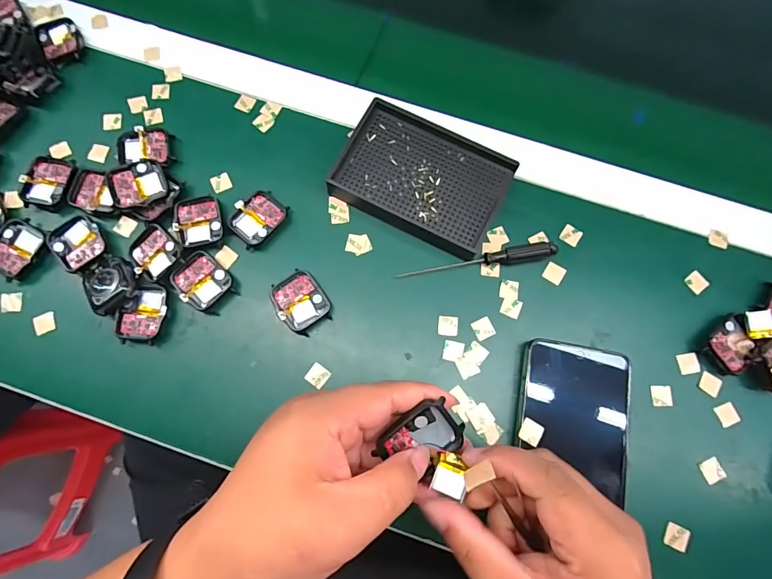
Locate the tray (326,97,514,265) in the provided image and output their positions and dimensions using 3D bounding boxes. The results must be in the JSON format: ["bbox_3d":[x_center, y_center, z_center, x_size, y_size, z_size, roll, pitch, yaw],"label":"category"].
[{"bbox_3d":[0.032,-0.095,0.346,0.136,0.020,0.099,26,77,4],"label":"tray"}]

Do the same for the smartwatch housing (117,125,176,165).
[{"bbox_3d":[-0.208,-0.122,0.351,0.044,0.014,0.035,-6,77,-3],"label":"smartwatch housing"}]

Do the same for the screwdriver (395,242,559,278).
[{"bbox_3d":[0.075,-0.023,0.333,0.129,0.012,0.014,-10,77,-4],"label":"screwdriver"}]

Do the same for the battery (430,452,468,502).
[{"bbox_3d":[0.036,0.101,0.221,0.018,0.004,0.021,19,77,3],"label":"battery"}]

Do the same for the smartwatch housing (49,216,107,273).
[{"bbox_3d":[-0.250,-0.038,0.330,0.036,0.006,0.040,-39,81,-10],"label":"smartwatch housing"}]

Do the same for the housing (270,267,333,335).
[{"bbox_3d":[-0.068,0.011,0.325,0.037,0.012,0.045,-35,80,-9],"label":"housing"}]

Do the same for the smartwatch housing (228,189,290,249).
[{"bbox_3d":[-0.107,-0.060,0.340,0.036,0.011,0.047,41,79,8],"label":"smartwatch housing"}]

